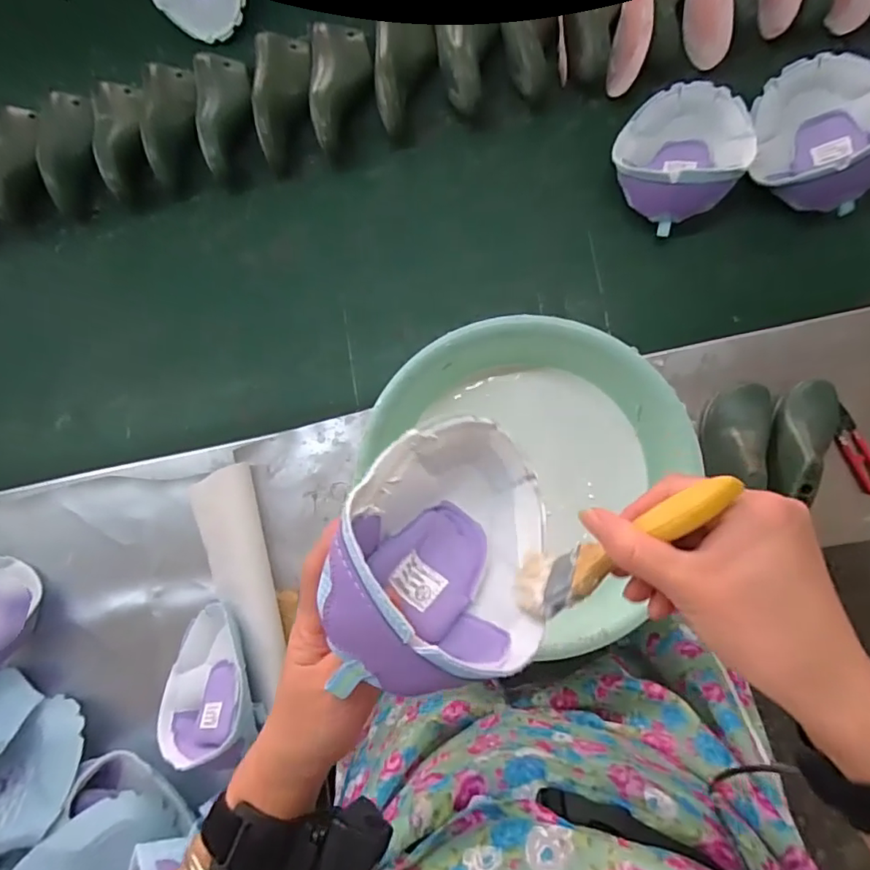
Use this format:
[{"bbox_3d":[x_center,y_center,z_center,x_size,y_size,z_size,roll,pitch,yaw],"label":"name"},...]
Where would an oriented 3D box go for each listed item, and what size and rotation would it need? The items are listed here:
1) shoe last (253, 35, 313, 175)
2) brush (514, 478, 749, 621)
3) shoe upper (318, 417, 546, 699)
[{"bbox_3d":[-0.185,-0.422,0.677,0.069,0.045,0.166,0,93,9],"label":"shoe last"},{"bbox_3d":[0.095,0.061,0.288,0.025,0.037,0.148,49,135,4],"label":"brush"},{"bbox_3d":[0.002,0.073,0.332,0.137,0.178,0.080,49,130,-6],"label":"shoe upper"}]

